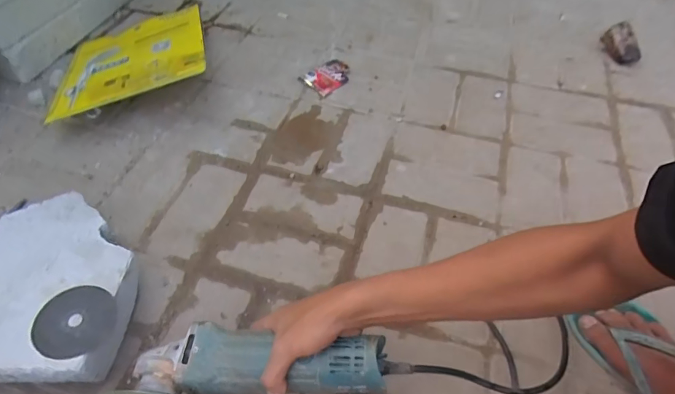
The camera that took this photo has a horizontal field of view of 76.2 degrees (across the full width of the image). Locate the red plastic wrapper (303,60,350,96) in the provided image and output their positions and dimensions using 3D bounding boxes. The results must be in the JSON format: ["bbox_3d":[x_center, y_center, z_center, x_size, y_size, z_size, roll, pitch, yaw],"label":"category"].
[{"bbox_3d":[-0.015,-0.277,0.976,0.077,0.022,0.107,34,56,23],"label":"red plastic wrapper"}]

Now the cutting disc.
[{"bbox_3d":[-0.310,0.147,0.509,0.085,0.007,0.086,5,50,-6],"label":"cutting disc"}]

